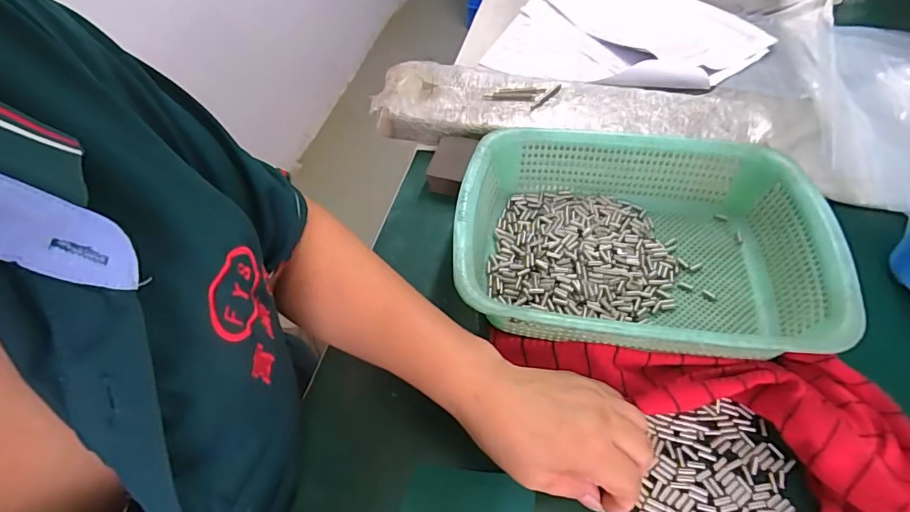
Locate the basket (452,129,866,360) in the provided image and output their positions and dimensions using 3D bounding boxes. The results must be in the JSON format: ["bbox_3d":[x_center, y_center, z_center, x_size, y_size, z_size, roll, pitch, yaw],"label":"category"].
[{"bbox_3d":[0.152,-0.012,0.428,0.297,0.083,0.219,8,55,6],"label":"basket"}]

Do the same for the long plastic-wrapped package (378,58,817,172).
[{"bbox_3d":[0.162,-0.172,0.571,0.521,0.039,0.134,3,54,2],"label":"long plastic-wrapped package"}]

